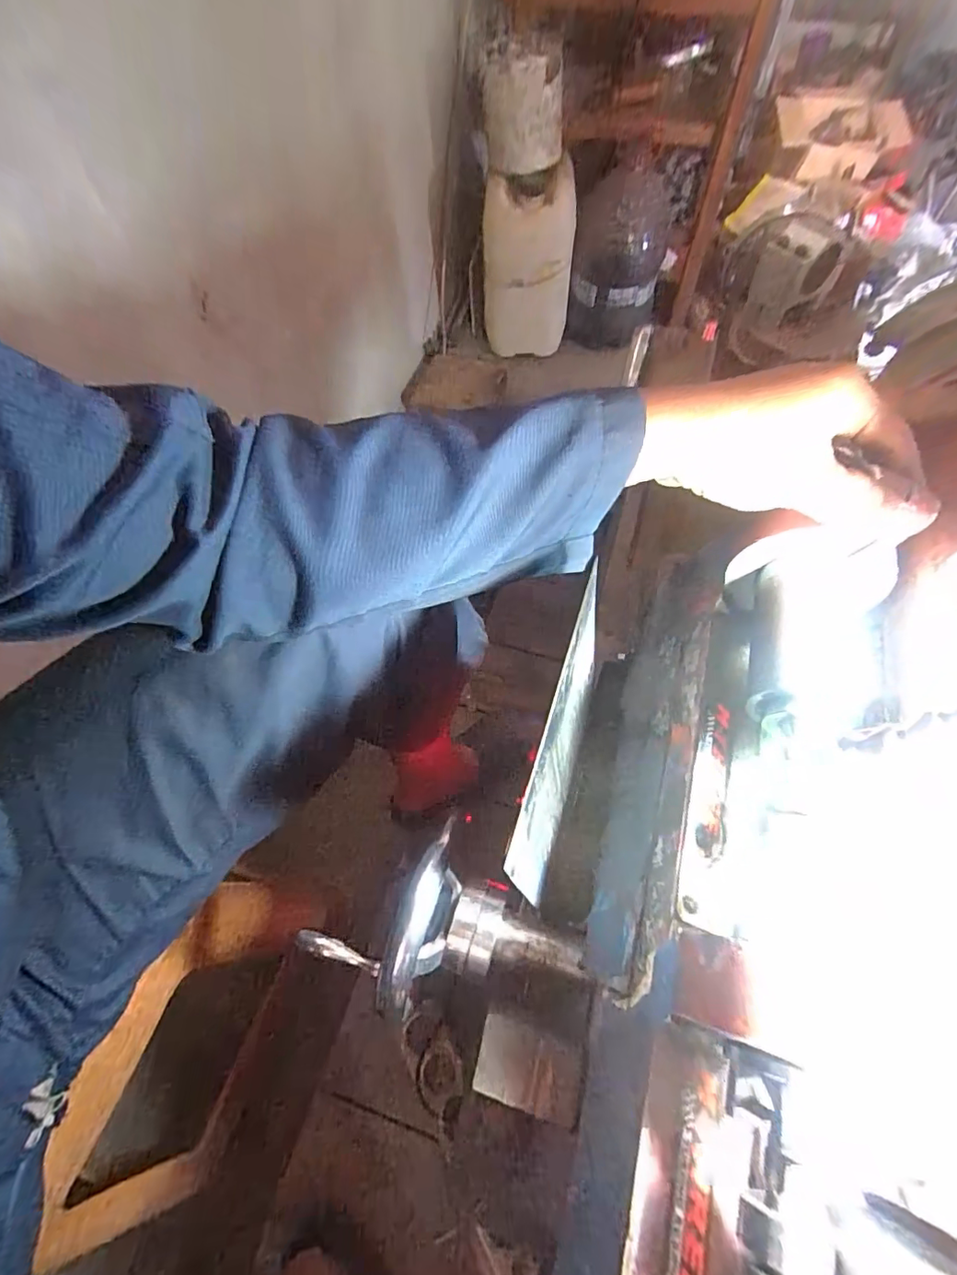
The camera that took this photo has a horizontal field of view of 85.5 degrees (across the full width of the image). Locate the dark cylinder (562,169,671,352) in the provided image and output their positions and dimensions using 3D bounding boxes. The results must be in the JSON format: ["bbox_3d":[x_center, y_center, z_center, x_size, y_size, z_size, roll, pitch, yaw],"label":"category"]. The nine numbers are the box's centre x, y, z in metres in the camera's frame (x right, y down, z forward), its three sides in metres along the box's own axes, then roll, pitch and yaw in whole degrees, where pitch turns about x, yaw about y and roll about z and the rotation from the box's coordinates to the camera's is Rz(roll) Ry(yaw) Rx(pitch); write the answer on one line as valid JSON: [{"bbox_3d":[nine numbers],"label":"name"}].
[{"bbox_3d":[0.408,-1.114,1.521,0.250,0.395,0.270,16,63,11],"label":"dark cylinder"}]

